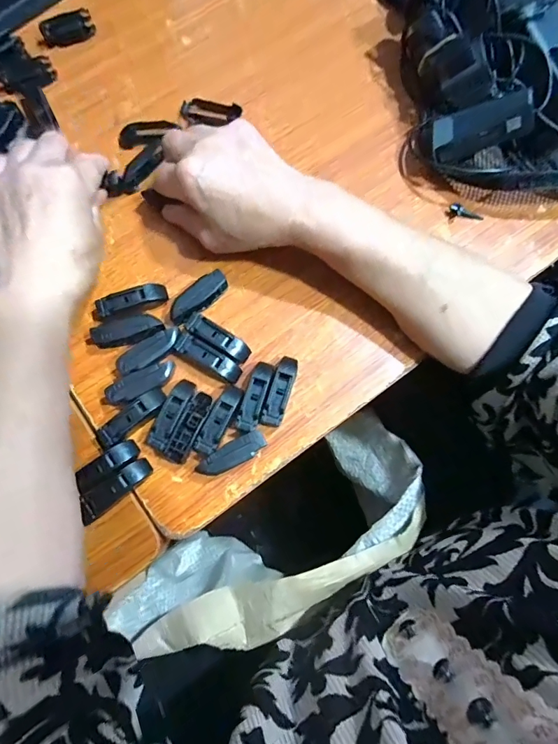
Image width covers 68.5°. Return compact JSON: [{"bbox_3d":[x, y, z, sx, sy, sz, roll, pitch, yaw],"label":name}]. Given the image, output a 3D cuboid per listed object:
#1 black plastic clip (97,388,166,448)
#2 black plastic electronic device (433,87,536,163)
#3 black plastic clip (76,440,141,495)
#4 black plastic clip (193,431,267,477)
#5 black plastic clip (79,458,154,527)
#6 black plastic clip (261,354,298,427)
[{"bbox_3d":[-0.113,0.035,0.315,0.059,0.016,0.018,-39,81,-7],"label":"black plastic clip"},{"bbox_3d":[0.161,-0.194,0.326,0.071,0.020,0.026,-7,76,30],"label":"black plastic electronic device"},{"bbox_3d":[-0.128,0.069,0.308,0.047,0.010,0.018,-33,80,-6],"label":"black plastic clip"},{"bbox_3d":[-0.035,0.062,0.309,0.053,0.018,0.018,-25,79,-5],"label":"black plastic clip"},{"bbox_3d":[-0.122,0.086,0.305,0.057,0.012,0.019,-40,81,-7],"label":"black plastic clip"},{"bbox_3d":[0.001,0.015,0.320,0.017,0.016,0.056,17,79,4],"label":"black plastic clip"}]

